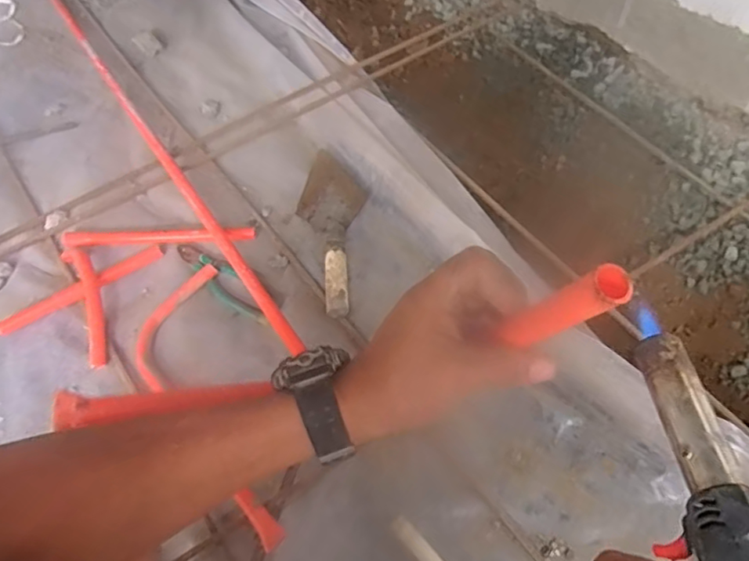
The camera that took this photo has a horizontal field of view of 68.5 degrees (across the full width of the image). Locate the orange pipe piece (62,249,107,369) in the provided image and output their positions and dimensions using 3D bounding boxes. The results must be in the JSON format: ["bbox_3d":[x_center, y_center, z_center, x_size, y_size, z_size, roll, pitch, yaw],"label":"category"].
[{"bbox_3d":[-0.440,0.031,0.846,0.042,0.018,0.222,-25,59,-14],"label":"orange pipe piece"}]

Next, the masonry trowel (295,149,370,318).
[{"bbox_3d":[-0.066,-0.089,0.889,0.111,0.039,0.342,-6,57,-2],"label":"masonry trowel"}]

